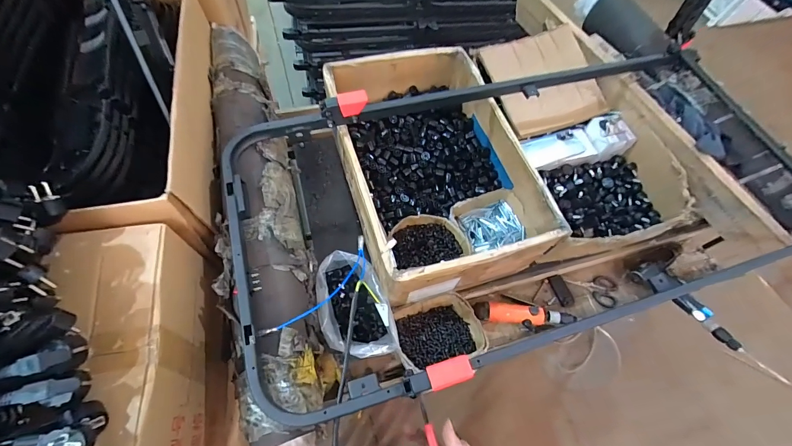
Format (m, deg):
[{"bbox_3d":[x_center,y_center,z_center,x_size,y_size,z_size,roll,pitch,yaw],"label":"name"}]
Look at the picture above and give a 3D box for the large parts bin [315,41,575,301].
[{"bbox_3d":[0.071,-0.127,0.753,0.339,0.161,0.524,-14,65,-11],"label":"large parts bin"}]

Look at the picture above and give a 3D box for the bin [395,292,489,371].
[{"bbox_3d":[0.079,0.206,0.666,0.158,0.066,0.126,-9,64,-8],"label":"bin"}]

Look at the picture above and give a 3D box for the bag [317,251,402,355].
[{"bbox_3d":[-0.075,0.153,0.632,0.126,0.107,0.182,-11,64,-10],"label":"bag"}]

